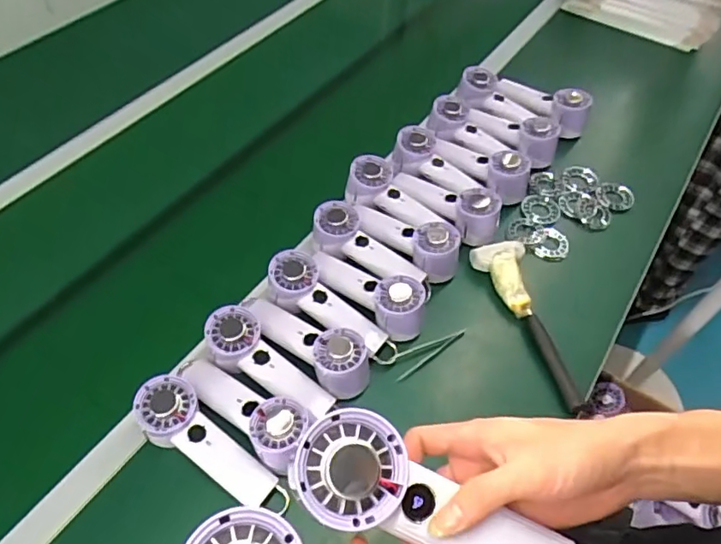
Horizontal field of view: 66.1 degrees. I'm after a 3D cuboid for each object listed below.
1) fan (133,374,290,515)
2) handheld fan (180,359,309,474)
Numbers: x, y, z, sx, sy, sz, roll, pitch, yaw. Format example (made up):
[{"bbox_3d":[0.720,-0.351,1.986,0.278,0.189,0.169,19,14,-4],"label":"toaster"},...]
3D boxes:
[{"bbox_3d":[-0.159,0.189,0.597,0.193,0.036,0.061,38,58,3],"label":"fan"},{"bbox_3d":[-0.128,0.161,0.629,0.179,0.068,0.067,23,54,29],"label":"handheld fan"}]

